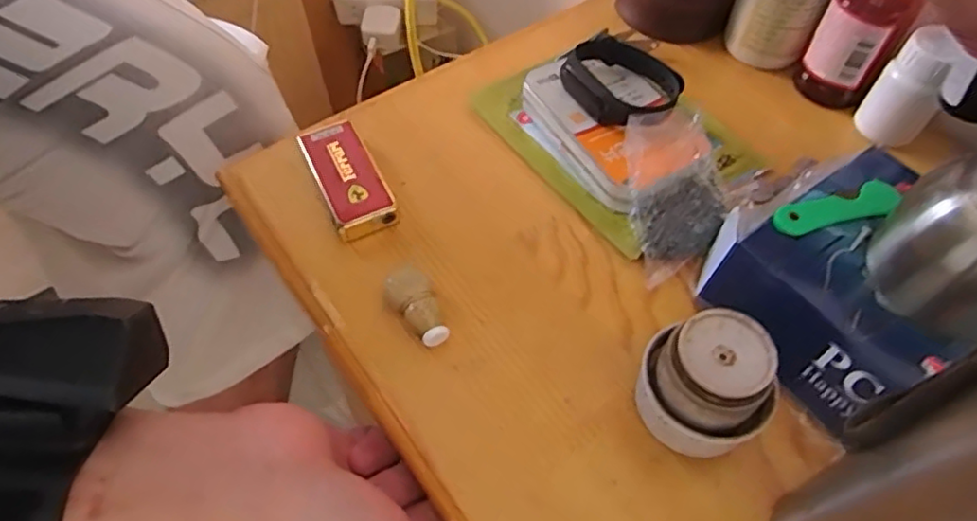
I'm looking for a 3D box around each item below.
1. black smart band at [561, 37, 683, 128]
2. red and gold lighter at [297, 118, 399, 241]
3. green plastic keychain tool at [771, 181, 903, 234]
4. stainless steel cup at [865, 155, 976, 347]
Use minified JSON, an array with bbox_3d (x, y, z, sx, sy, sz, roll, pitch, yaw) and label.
[{"bbox_3d":[0.072,-0.101,0.351,0.048,0.018,0.072,-33,62,-20],"label":"black smart band"},{"bbox_3d":[-0.077,-0.044,0.343,0.032,0.017,0.077,-22,59,-14],"label":"red and gold lighter"},{"bbox_3d":[0.156,-0.023,0.281,0.060,0.007,0.016,-14,57,-9],"label":"green plastic keychain tool"},{"bbox_3d":[0.181,-0.007,0.236,0.054,0.057,0.052,-37,63,-22],"label":"stainless steel cup"}]

